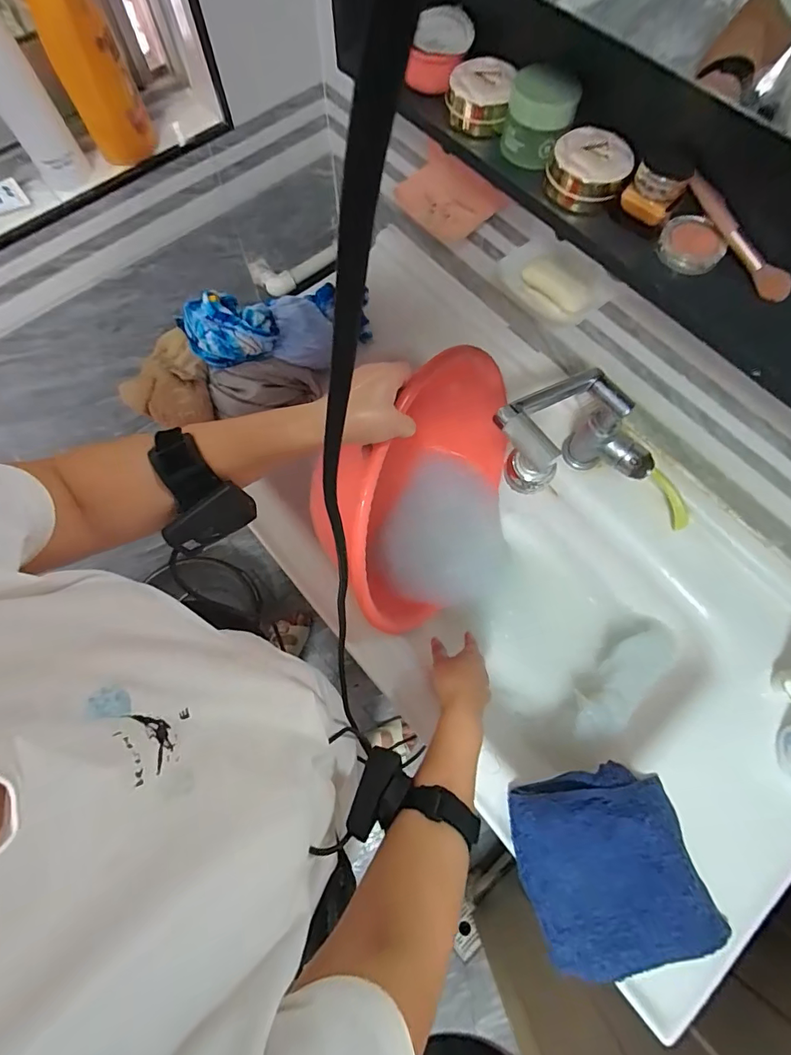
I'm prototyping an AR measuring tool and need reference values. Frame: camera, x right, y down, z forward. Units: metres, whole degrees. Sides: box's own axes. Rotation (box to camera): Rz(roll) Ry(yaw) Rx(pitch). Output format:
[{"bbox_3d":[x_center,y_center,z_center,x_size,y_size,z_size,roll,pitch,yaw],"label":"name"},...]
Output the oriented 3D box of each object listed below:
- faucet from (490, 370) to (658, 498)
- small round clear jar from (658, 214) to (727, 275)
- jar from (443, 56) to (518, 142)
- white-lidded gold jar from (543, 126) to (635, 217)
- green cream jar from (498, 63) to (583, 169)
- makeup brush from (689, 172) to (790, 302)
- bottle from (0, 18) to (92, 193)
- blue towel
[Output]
[{"bbox_3d":[0.208,-0.100,0.523,0.302,0.124,0.107,-12,66,-46],"label":"faucet"},{"bbox_3d":[0.268,-0.255,0.407,0.054,0.017,0.049,39,75,12],"label":"small round clear jar"},{"bbox_3d":[0.085,-0.440,0.460,0.063,0.037,0.069,9,71,2],"label":"jar"},{"bbox_3d":[0.179,-0.334,0.423,0.071,0.037,0.067,0,71,-1],"label":"white-lidded gold jar"},{"bbox_3d":[0.137,-0.389,0.430,0.061,0.056,0.053,14,71,4],"label":"green cream jar"},{"bbox_3d":[0.301,-0.252,0.394,0.032,0.021,0.126,-33,87,-11],"label":"makeup brush"},{"bbox_3d":[-0.458,-0.527,0.533,0.061,0.197,0.072,-33,75,-11],"label":"bottle"},{"bbox_3d":[0.230,0.366,0.486,0.184,0.031,0.176,-12,72,-5],"label":"blue towel"}]

